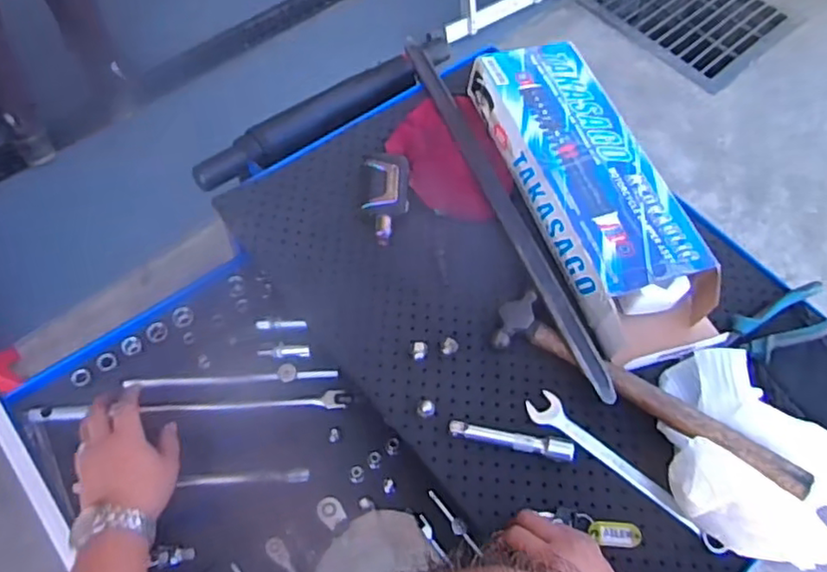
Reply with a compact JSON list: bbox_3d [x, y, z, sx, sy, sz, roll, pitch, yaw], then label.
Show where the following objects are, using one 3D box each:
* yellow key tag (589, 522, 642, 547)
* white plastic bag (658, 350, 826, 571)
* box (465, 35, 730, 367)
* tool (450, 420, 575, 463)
[{"bbox_3d":[0.194,0.237,0.631,0.046,0.007,0.022,3,61,-2],"label":"yellow key tag"},{"bbox_3d":[0.317,0.163,0.635,0.153,0.071,0.191,-38,70,-21],"label":"white plastic bag"},{"bbox_3d":[0.209,-0.110,0.784,0.144,0.073,0.421,-16,63,-12],"label":"box"},{"bbox_3d":[0.099,0.156,0.666,0.122,0.016,0.022,12,61,3],"label":"tool"}]

